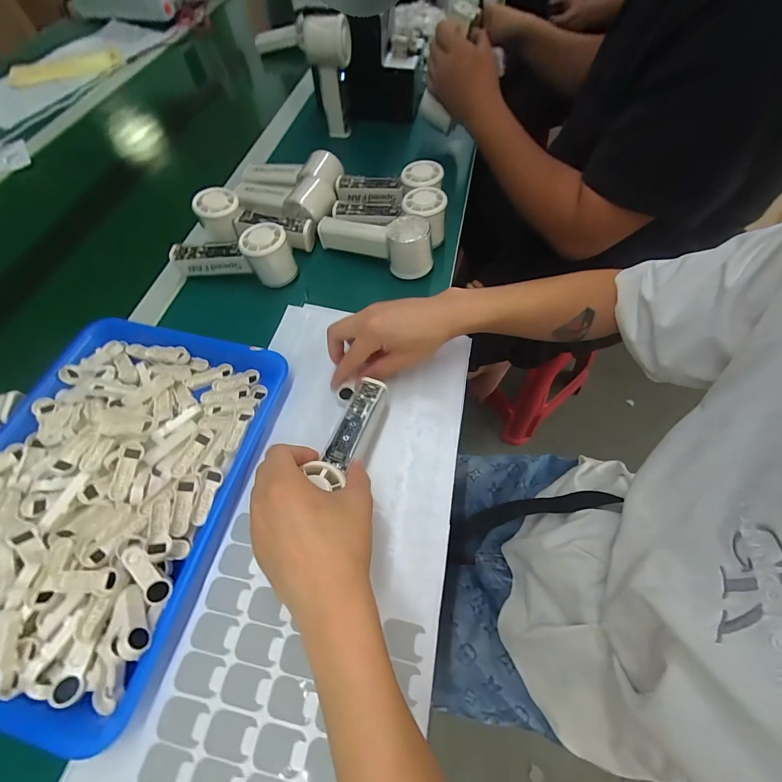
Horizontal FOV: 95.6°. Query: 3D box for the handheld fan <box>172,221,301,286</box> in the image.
[{"bbox_3d":[-0.201,-0.176,0.450,0.155,0.054,0.055,8,62,5],"label":"handheld fan"}]

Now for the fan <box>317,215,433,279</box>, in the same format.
[{"bbox_3d":[-0.021,-0.198,0.458,0.156,0.051,0.052,20,64,11],"label":"fan"}]

